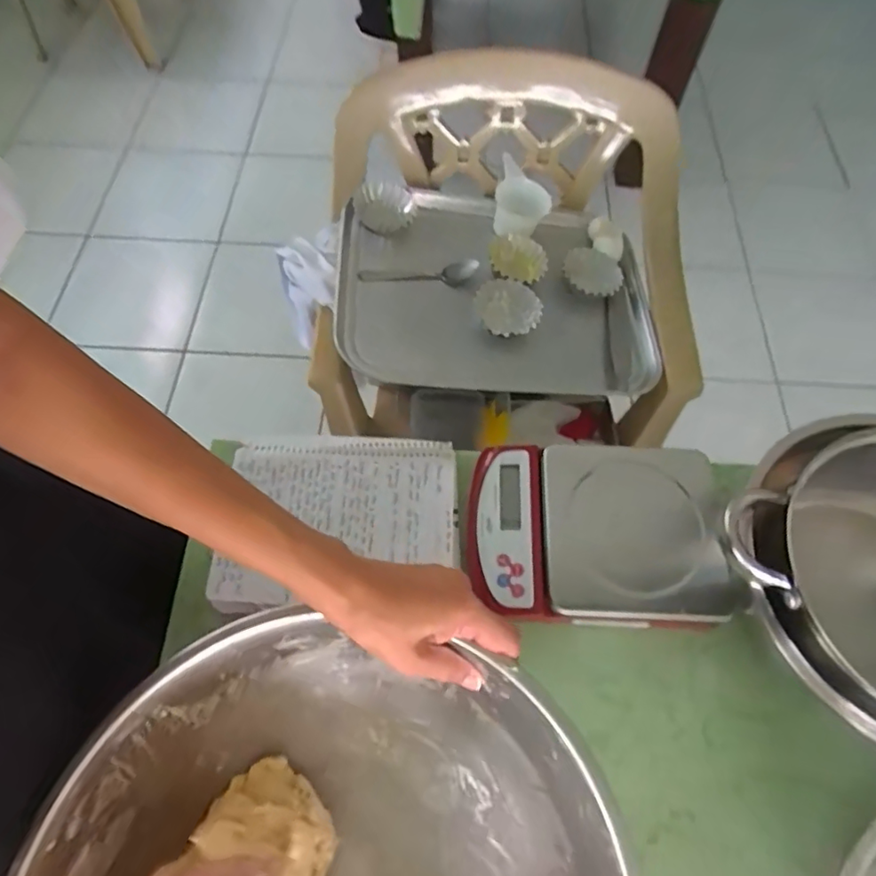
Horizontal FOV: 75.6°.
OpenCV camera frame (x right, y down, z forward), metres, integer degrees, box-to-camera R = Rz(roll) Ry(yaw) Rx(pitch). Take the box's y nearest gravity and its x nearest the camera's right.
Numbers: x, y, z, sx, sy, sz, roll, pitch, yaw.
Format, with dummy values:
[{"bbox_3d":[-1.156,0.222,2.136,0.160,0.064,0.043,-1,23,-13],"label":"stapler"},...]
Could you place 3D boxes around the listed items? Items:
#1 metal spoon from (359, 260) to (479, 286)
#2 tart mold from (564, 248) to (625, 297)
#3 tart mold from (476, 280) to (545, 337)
[{"bbox_3d":[-0.025,-0.236,0.817,0.173,0.012,0.043,-9,64,-5],"label":"metal spoon"},{"bbox_3d":[0.235,-0.253,0.861,0.074,0.029,0.090,-8,63,-4],"label":"tart mold"},{"bbox_3d":[0.101,-0.186,0.795,0.086,0.018,0.091,0,63,0],"label":"tart mold"}]

